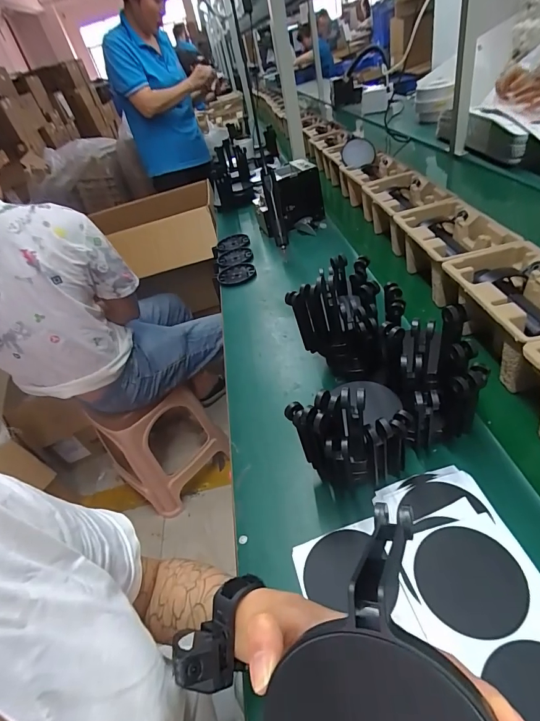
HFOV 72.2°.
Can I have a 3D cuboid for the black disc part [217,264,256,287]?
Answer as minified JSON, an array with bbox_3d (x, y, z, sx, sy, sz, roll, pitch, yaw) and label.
[{"bbox_3d":[-0.084,-0.220,0.939,0.096,0.009,0.093,-7,43,0],"label":"black disc part"}]

